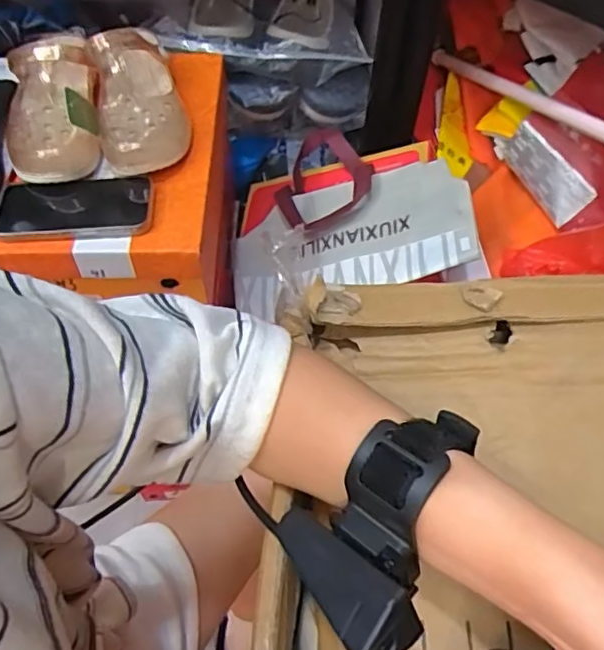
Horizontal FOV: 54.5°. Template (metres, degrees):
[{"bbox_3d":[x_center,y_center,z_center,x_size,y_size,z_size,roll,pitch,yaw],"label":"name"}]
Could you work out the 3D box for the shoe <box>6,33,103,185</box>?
[{"bbox_3d":[-0.251,-0.222,0.586,0.083,0.069,0.155,-9,58,-8],"label":"shoe"}]

